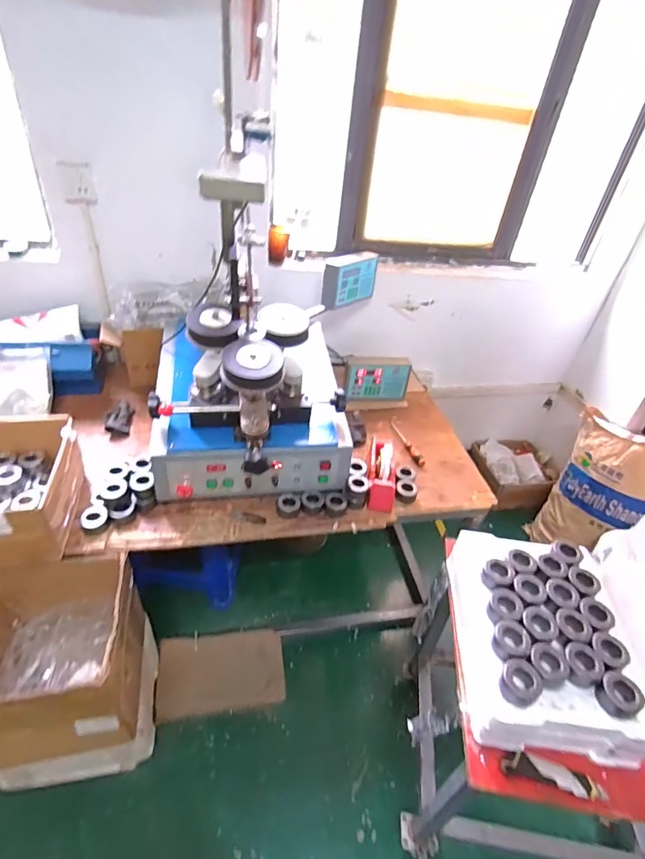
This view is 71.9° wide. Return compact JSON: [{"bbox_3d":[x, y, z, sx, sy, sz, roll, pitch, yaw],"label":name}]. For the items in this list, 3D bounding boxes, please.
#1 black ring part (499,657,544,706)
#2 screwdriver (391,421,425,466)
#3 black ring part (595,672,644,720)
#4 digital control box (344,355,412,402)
[{"bbox_3d":[0.327,0.415,0.735,0.059,0.028,0.071,34,46,31],"label":"black ring part"},{"bbox_3d":[0.271,0.039,1.433,0.033,0.023,0.221,-9,40,-18],"label":"screwdriver"},{"bbox_3d":[0.490,0.440,0.734,0.058,0.035,0.062,-17,44,-26],"label":"black ring part"},{"bbox_3d":[0.192,-0.186,1.584,0.226,0.132,0.106,-2,39,-11],"label":"digital control box"}]

